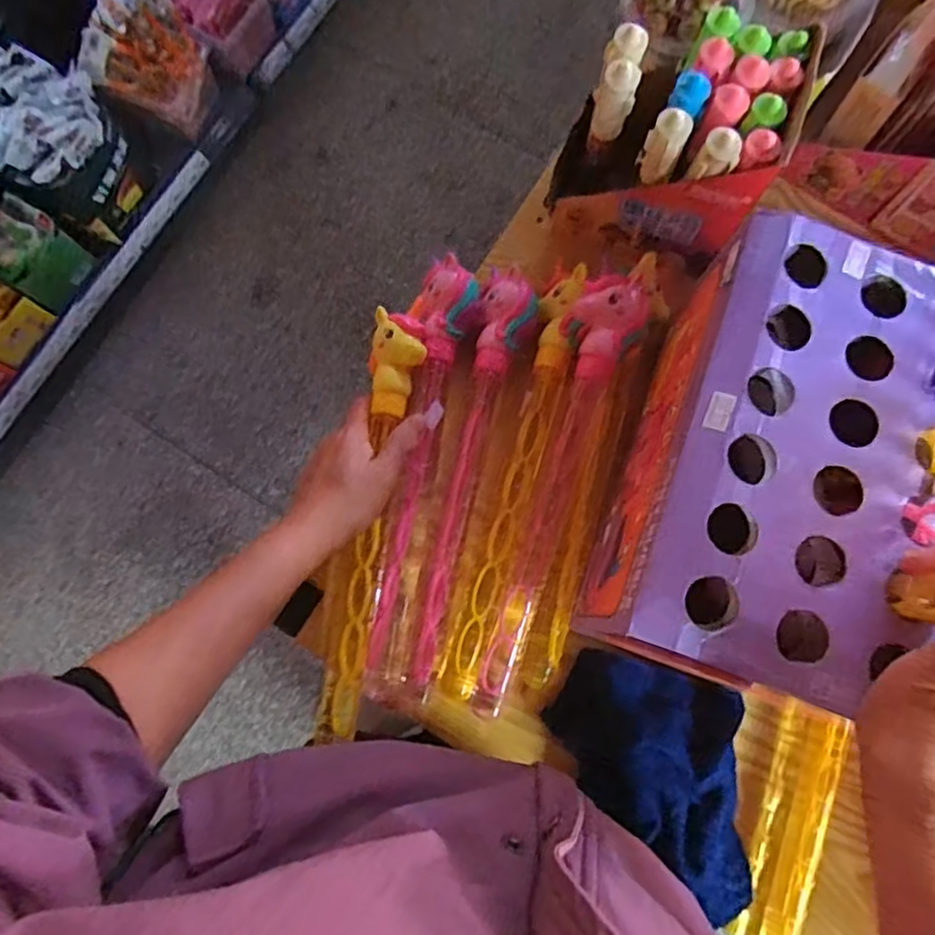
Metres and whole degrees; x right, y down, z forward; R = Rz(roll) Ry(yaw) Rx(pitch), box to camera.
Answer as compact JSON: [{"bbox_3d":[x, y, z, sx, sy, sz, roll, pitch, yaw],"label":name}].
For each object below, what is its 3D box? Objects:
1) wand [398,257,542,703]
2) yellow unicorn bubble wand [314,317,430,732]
[{"bbox_3d":[0.002,0.009,0.524,0.040,0.029,0.335,12,80,3],"label":"wand"},{"bbox_3d":[-0.078,0.039,0.517,0.042,0.029,0.319,9,85,3],"label":"yellow unicorn bubble wand"}]

